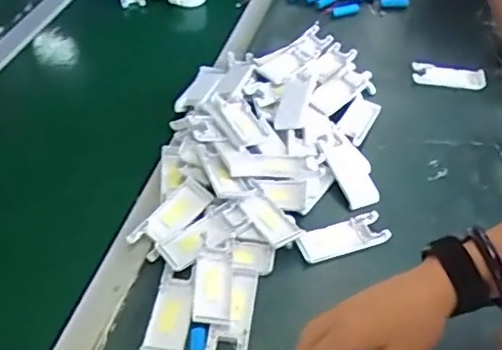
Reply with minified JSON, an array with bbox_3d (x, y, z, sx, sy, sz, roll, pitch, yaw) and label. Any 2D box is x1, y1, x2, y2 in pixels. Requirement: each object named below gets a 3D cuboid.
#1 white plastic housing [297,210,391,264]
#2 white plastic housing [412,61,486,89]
[{"bbox_3d":[0.103,0.070,0.666,0.106,0.018,0.042,-16,47,-17],"label":"white plastic housing"},{"bbox_3d":[0.300,-0.151,0.897,0.107,0.014,0.040,11,45,10],"label":"white plastic housing"}]

